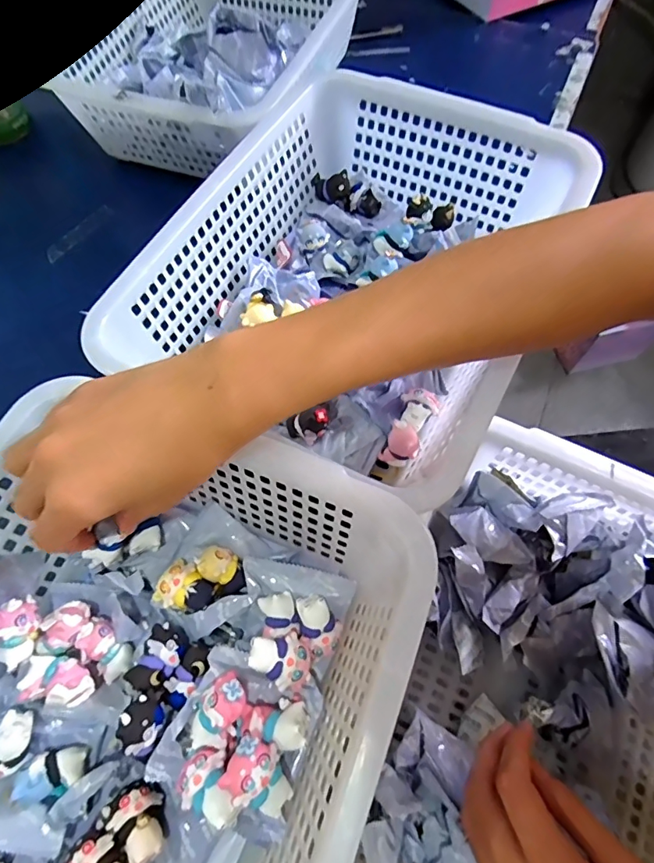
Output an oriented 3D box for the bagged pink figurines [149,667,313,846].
[{"bbox_3d":[-0.050,0.168,0.252,0.073,0.036,0.063,19,67,9],"label":"bagged pink figurines"}]

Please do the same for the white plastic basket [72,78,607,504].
[{"bbox_3d":[0.027,-0.129,0.384,0.251,0.090,0.333,26,68,12],"label":"white plastic basket"}]

